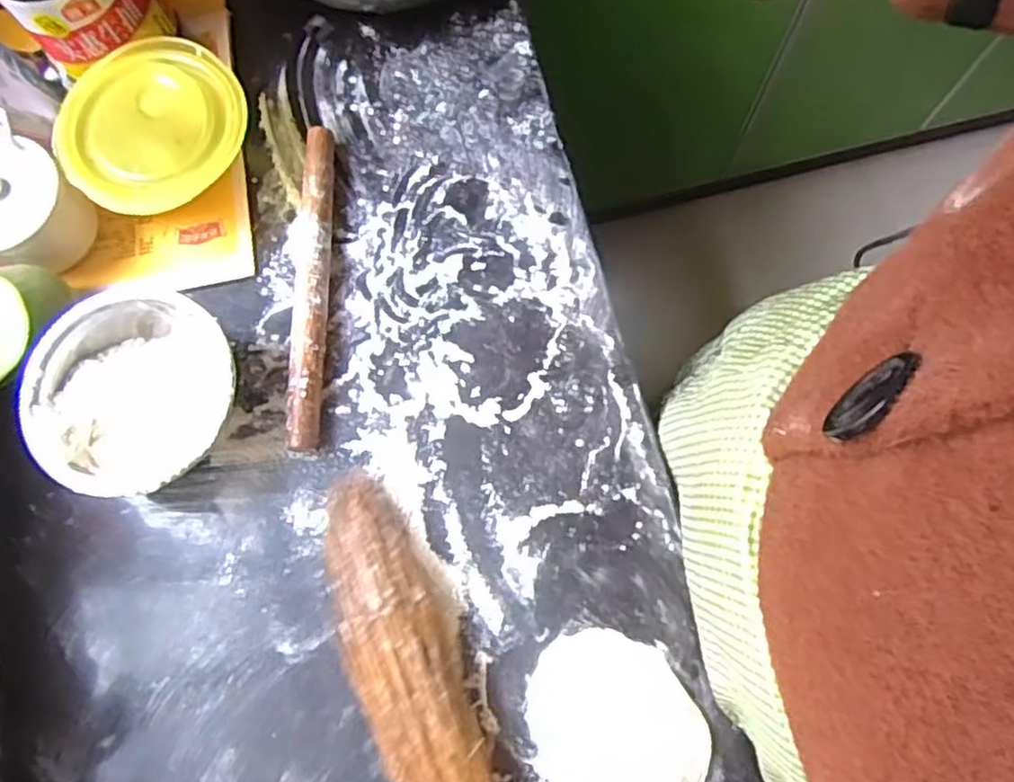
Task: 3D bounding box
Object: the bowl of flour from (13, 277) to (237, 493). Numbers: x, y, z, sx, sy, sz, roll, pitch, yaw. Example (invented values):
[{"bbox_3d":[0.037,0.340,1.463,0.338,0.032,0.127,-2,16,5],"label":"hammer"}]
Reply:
[{"bbox_3d":[-0.278,0.004,0.544,0.153,0.066,0.152,0,75,1],"label":"bowl of flour"}]

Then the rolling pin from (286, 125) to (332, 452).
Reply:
[{"bbox_3d":[-0.161,-0.089,0.585,0.030,0.027,0.277,-1,75,1],"label":"rolling pin"}]

